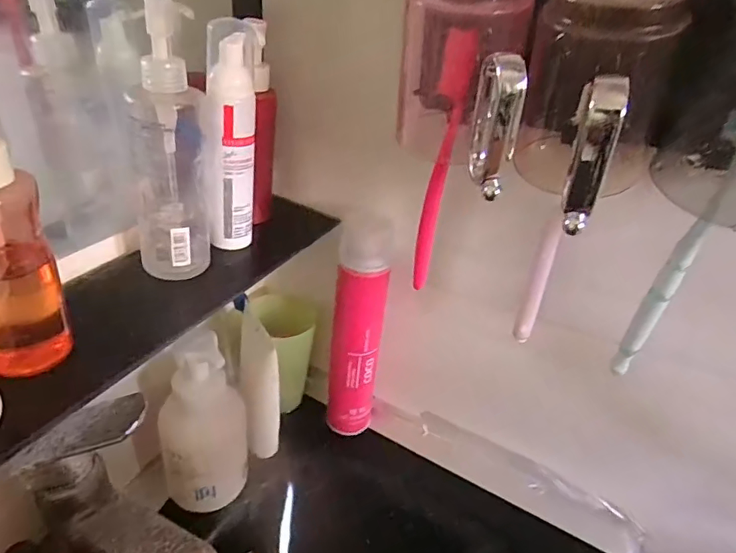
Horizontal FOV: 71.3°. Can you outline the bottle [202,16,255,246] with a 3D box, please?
[{"bbox_3d":[-0.105,-0.103,0.399,0.033,0.168,0.031,5,32,-2],"label":"bottle"}]

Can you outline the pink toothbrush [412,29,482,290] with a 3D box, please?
[{"bbox_3d":[0.051,-0.074,0.362,0.020,0.179,0.012,27,37,29],"label":"pink toothbrush"}]

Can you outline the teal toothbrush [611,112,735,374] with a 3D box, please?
[{"bbox_3d":[0.189,-0.010,0.312,0.017,0.178,0.018,29,38,31],"label":"teal toothbrush"}]

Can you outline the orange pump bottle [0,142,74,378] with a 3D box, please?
[{"bbox_3d":[-0.190,-0.017,0.261,0.042,0.155,0.038,0,33,-11],"label":"orange pump bottle"}]

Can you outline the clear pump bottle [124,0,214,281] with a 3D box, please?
[{"bbox_3d":[-0.139,-0.086,0.358,0.053,0.179,0.046,-6,34,-19],"label":"clear pump bottle"}]

